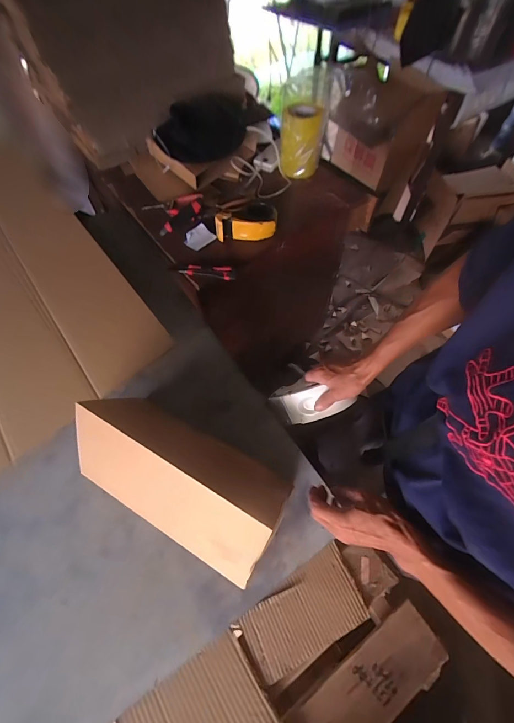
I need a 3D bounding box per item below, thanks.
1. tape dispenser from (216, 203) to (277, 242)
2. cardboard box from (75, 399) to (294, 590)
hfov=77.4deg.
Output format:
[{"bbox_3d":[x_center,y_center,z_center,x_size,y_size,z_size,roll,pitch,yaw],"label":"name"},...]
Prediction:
[{"bbox_3d":[-0.029,-0.425,0.971,0.179,0.084,0.126,1,60,0],"label":"tape dispenser"},{"bbox_3d":[-0.145,0.195,0.576,0.382,0.179,0.191,29,63,12],"label":"cardboard box"}]

